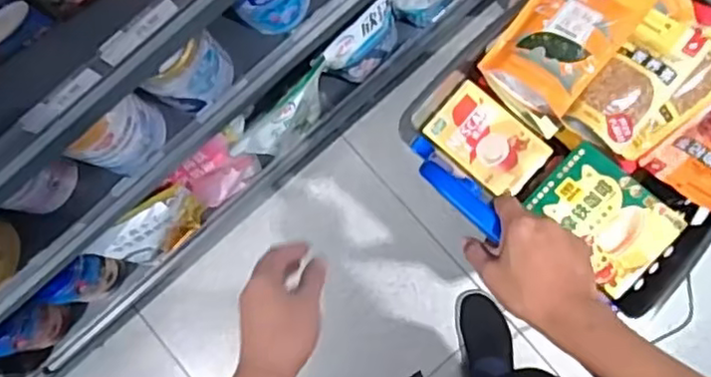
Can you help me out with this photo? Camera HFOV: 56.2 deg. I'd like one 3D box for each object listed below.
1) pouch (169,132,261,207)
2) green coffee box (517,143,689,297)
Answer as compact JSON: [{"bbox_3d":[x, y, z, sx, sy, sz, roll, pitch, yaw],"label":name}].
[{"bbox_3d":[-0.257,-0.029,1.242,0.130,0.193,0.051,-38,82,1],"label":"pouch"},{"bbox_3d":[0.318,0.033,0.865,0.121,0.053,0.163,-43,82,0],"label":"green coffee box"}]

